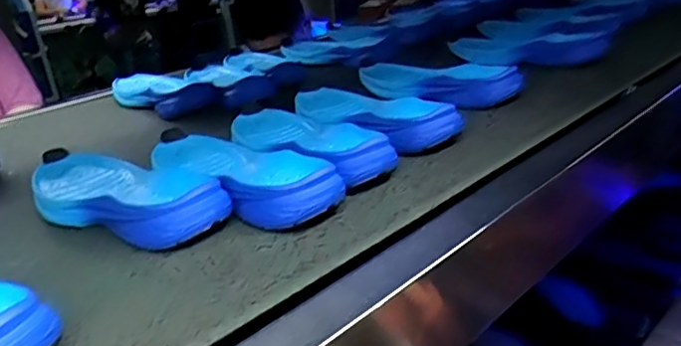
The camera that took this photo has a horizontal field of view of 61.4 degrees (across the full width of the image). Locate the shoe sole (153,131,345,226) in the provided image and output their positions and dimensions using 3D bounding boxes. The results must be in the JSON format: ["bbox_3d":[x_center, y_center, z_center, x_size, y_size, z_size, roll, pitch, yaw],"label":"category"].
[{"bbox_3d":[-0.101,-0.003,0.551,0.098,0.038,0.267,-25,29,-38],"label":"shoe sole"}]

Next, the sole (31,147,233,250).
[{"bbox_3d":[-0.202,0.017,0.530,0.260,0.039,0.096,10,27,34],"label":"sole"}]

